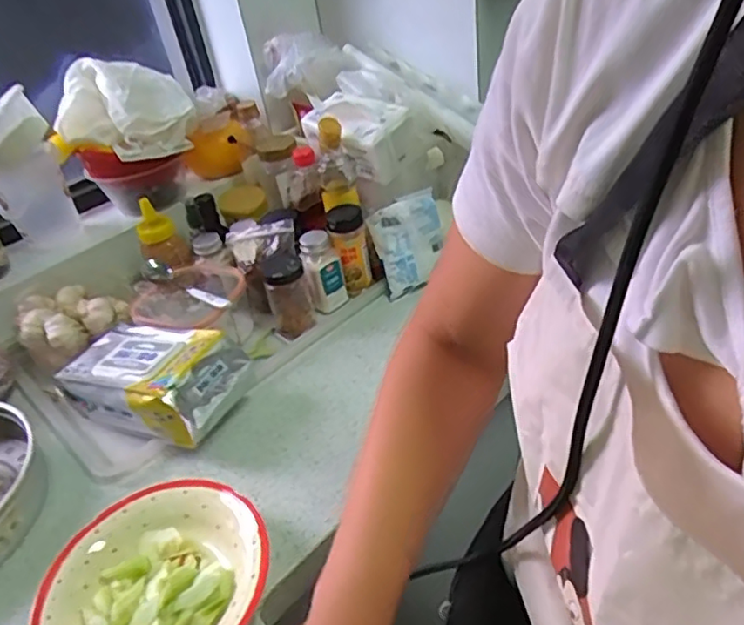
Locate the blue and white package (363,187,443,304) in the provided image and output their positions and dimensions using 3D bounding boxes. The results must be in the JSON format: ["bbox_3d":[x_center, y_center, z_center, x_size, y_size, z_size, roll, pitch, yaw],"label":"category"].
[{"bbox_3d":[0.057,-0.100,0.869,0.099,0.137,0.029,-17,9,5],"label":"blue and white package"}]

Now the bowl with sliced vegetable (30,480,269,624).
[{"bbox_3d":[-0.196,0.251,0.545,0.196,0.053,0.196,-5,38,4],"label":"bowl with sliced vegetable"}]

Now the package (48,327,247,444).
[{"bbox_3d":[-0.269,0.083,0.735,0.233,0.103,0.119,13,42,24],"label":"package"}]

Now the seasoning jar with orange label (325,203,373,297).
[{"bbox_3d":[-0.032,-0.089,0.883,0.052,0.131,0.052,-5,38,4],"label":"seasoning jar with orange label"}]

